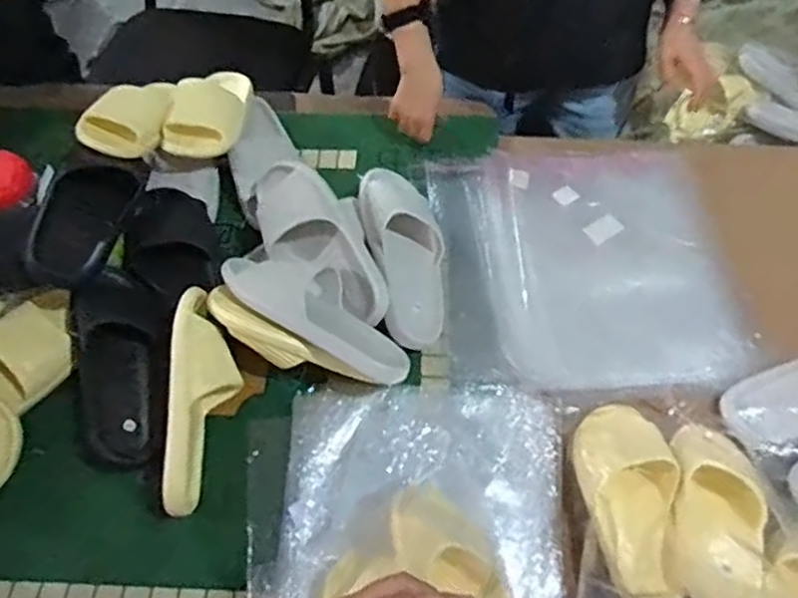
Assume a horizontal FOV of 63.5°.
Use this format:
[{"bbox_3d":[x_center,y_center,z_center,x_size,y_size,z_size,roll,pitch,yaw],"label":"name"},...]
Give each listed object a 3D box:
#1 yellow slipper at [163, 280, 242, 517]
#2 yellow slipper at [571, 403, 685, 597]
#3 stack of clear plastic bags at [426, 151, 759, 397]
[{"bbox_3d":[-0.231,0.118,0.767,0.065,0.101,0.254,0,59,-2],"label":"yellow slipper"},{"bbox_3d":[0.265,0.225,0.733,0.111,0.059,0.233,1,59,-1],"label":"yellow slipper"},{"bbox_3d":[0.275,-0.062,0.929,0.427,0.019,0.404,-3,60,-3],"label":"stack of clear plastic bags"}]

